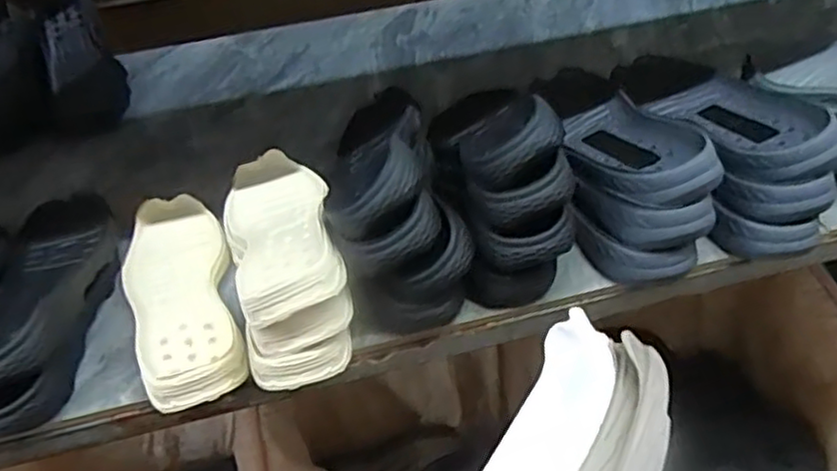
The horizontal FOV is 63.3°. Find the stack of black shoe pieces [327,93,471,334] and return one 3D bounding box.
[{"bbox_3d":[-0.023,-0.057,0.662,0.113,0.149,0.282,-8,38,-1],"label":"stack of black shoe pieces"}]

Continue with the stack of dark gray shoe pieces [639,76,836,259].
[{"bbox_3d":[0.323,-0.099,0.694,0.114,0.095,0.261,-3,38,5],"label":"stack of dark gray shoe pieces"}]

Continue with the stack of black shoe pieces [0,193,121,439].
[{"bbox_3d":[-0.353,0.048,0.644,0.101,0.070,0.295,-13,39,-7],"label":"stack of black shoe pieces"}]

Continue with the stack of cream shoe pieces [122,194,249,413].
[{"bbox_3d":[-0.228,0.047,0.654,0.100,0.042,0.293,-20,40,-16],"label":"stack of cream shoe pieces"}]

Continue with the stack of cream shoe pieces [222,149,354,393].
[{"bbox_3d":[-0.133,-0.002,0.638,0.103,0.092,0.299,-13,39,-7],"label":"stack of cream shoe pieces"}]

